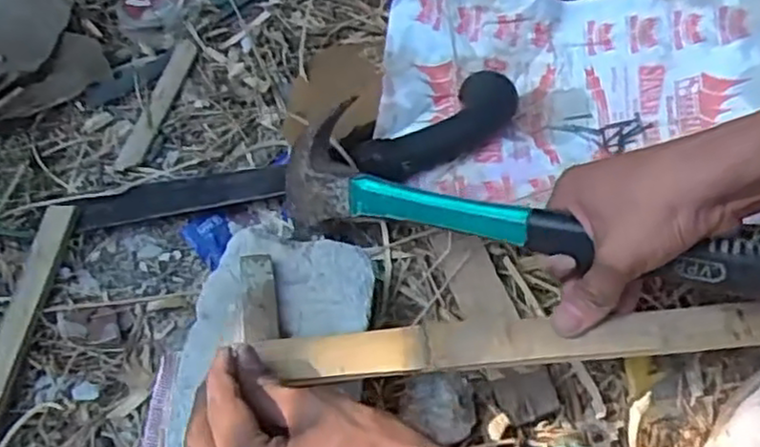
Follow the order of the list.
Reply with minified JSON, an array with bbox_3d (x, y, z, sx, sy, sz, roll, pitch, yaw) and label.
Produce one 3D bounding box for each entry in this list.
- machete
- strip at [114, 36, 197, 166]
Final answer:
[{"bbox_3d":[-0.058,-0.042,0.531,0.341,0.043,0.068,-14,58,-6],"label":"machete"},{"bbox_3d":[-0.188,-0.105,0.602,0.021,0.005,0.141,9,59,9],"label":"strip"}]

